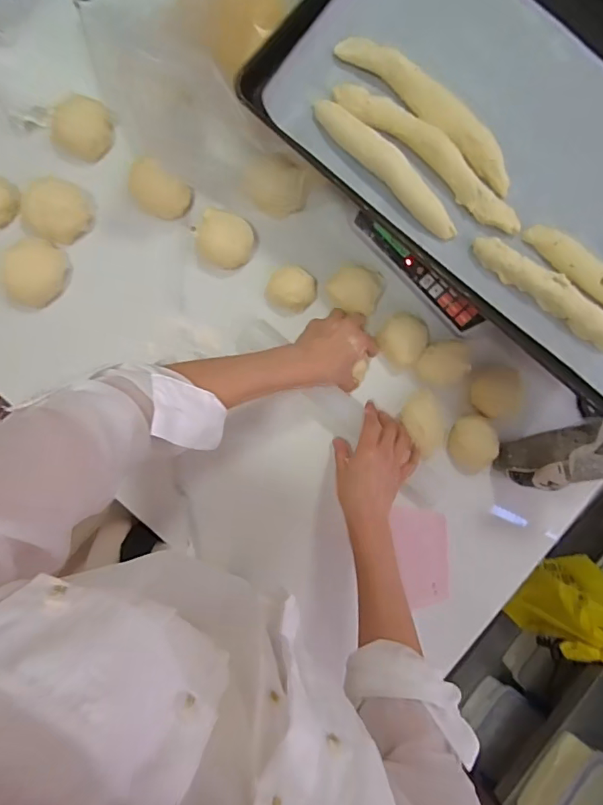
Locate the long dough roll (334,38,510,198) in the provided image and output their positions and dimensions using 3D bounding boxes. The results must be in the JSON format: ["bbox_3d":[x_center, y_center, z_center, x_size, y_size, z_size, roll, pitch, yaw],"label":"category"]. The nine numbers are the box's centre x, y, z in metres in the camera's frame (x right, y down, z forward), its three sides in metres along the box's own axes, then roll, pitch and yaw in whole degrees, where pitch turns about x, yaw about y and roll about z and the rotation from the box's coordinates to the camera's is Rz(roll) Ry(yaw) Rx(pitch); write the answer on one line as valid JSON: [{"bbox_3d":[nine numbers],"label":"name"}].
[{"bbox_3d":[0.138,-0.309,0.516,0.228,0.023,0.031,40,84,-5],"label":"long dough roll"}]

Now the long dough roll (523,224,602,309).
[{"bbox_3d":[0.328,-0.127,0.535,0.199,0.022,0.028,37,84,-6],"label":"long dough roll"}]

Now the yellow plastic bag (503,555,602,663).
[{"bbox_3d":[0.654,0.478,1.186,0.232,0.366,0.141,-42,94,-7],"label":"yellow plastic bag"}]

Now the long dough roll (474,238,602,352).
[{"bbox_3d":[0.276,-0.117,0.527,0.199,0.027,0.033,34,84,-6],"label":"long dough roll"}]

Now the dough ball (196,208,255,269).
[{"bbox_3d":[-0.091,-0.188,0.574,0.068,0.039,0.059,19,86,-7],"label":"dough ball"}]

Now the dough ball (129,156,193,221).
[{"bbox_3d":[-0.168,-0.248,0.571,0.071,0.032,0.055,39,84,-6],"label":"dough ball"}]

